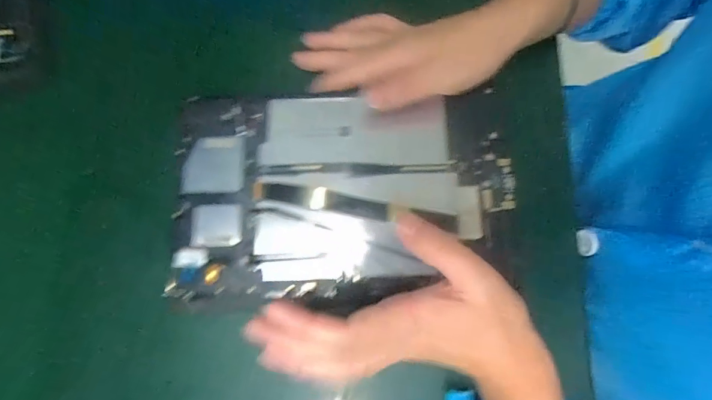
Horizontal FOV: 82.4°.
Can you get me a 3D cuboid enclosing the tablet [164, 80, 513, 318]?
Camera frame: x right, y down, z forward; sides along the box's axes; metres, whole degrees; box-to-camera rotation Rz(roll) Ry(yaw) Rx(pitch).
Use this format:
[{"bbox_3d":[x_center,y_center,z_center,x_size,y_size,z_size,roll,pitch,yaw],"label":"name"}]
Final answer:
[{"bbox_3d":[-0.011,-0.003,0.293,0.236,0.010,0.154,1,79,0],"label":"tablet"}]

